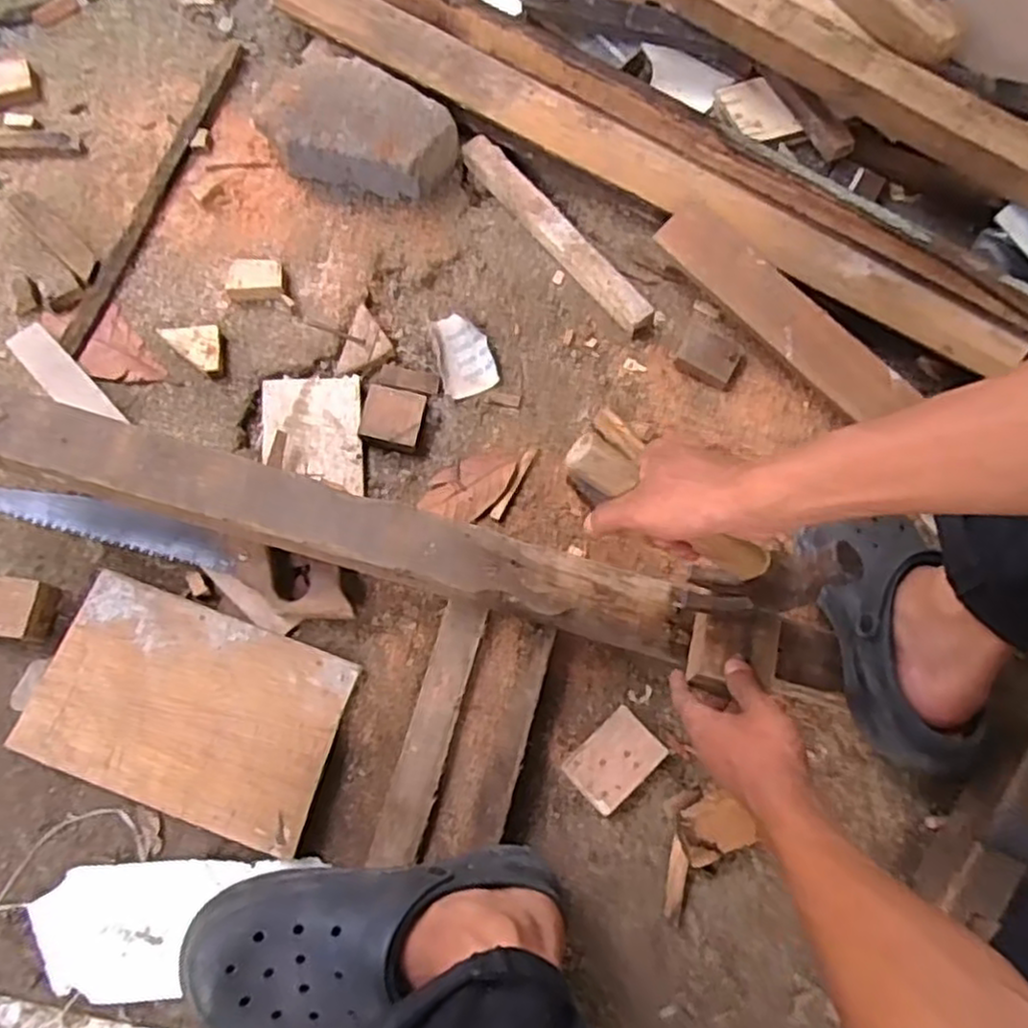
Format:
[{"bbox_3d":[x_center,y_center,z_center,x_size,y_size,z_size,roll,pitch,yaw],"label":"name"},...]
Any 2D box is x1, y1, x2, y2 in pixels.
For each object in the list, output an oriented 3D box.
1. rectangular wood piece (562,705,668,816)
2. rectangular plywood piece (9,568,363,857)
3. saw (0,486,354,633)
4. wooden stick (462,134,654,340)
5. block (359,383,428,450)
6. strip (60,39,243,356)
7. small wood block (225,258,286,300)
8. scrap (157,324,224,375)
[{"bbox_3d":[0.089,0.217,0.647,0.080,0.020,0.056,-40,77,-14],"label":"rectangular wood piece"},{"bbox_3d":[-0.292,0.175,0.659,0.264,0.015,0.171,20,72,5],"label":"rectangular plywood piece"},{"bbox_3d":[-0.348,0.026,0.692,0.407,0.028,0.072,19,72,4],"label":"saw"},{"bbox_3d":[0.046,-0.315,0.815,0.037,0.029,0.307,-38,77,-13],"label":"wooden stick"},{"bbox_3d":[-0.124,-0.102,0.752,0.058,0.020,0.062,7,72,0],"label":"block"},{"bbox_3d":[-0.402,-0.374,0.829,0.026,0.020,0.445,15,72,3],"label":"strip"},{"bbox_3d":[-0.282,-0.255,0.792,0.059,0.024,0.042,-7,72,-4],"label":"small wood block"},{"bbox_3d":[-0.333,-0.185,0.769,0.079,0.019,0.045,39,75,10],"label":"scrap"}]

